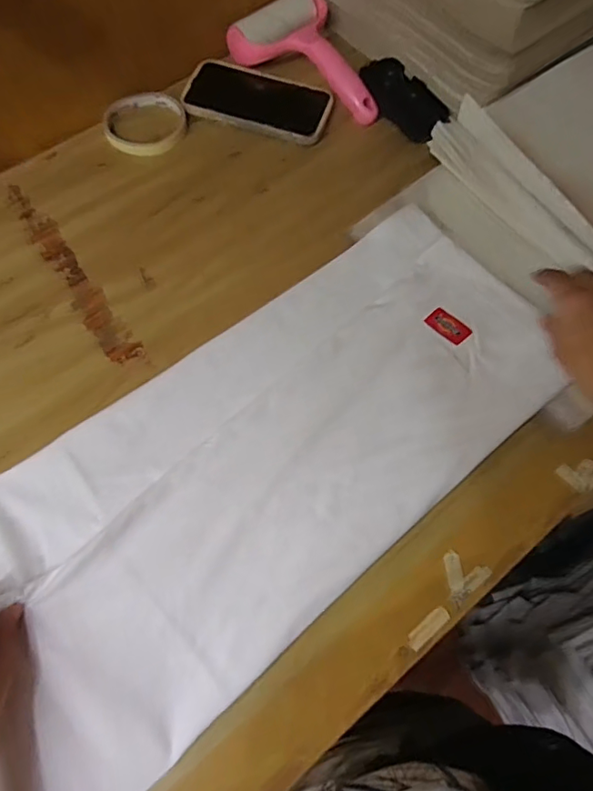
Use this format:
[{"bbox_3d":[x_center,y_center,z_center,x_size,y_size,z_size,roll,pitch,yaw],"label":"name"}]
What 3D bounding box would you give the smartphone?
[{"bbox_3d":[-0.042,-0.332,0.583,0.158,0.009,0.091,16,69,5],"label":"smartphone"}]

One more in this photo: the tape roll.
[{"bbox_3d":[-0.164,-0.297,0.564,0.087,0.013,0.089,0,68,-1],"label":"tape roll"}]

